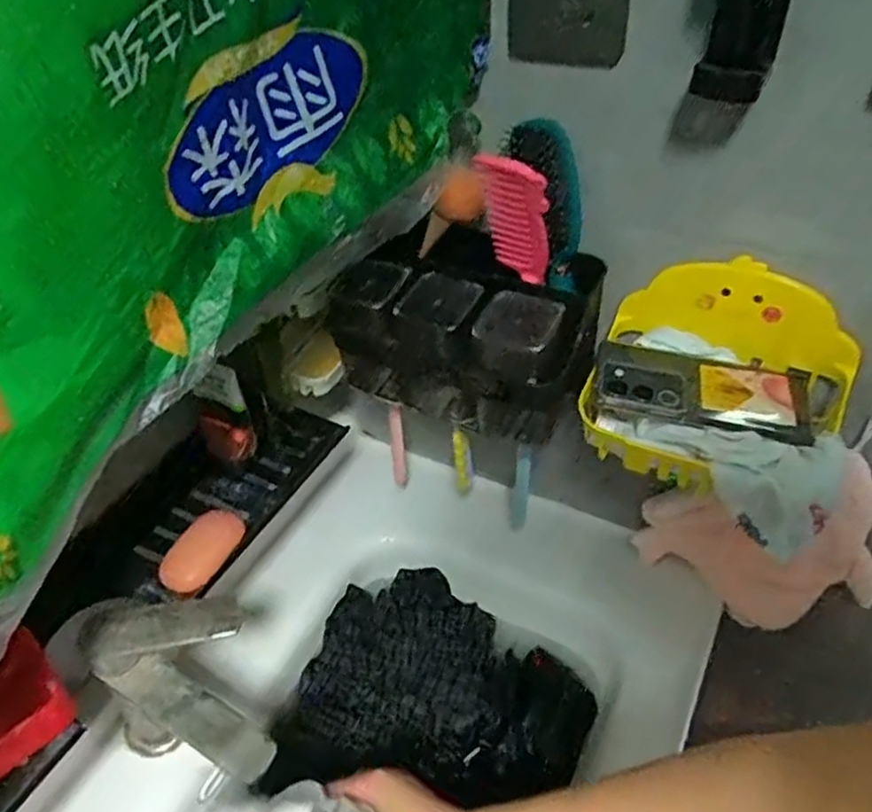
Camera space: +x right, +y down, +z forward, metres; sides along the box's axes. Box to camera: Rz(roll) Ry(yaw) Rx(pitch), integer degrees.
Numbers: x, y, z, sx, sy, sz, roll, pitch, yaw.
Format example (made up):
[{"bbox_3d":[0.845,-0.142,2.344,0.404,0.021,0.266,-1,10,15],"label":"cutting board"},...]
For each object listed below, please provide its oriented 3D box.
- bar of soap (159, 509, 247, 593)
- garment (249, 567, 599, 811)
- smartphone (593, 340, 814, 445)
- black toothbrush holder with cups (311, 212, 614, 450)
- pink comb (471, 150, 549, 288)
[{"bbox_3d":[-0.202,0.123,0.618,0.040,0.021,0.081,18,45,22],"label":"bar of soap"},{"bbox_3d":[0.002,0.291,0.708,0.284,0.071,0.248,15,44,19],"label":"garment"},{"bbox_3d":[0.208,-0.016,0.568,0.157,0.014,0.076,14,48,8],"label":"smartphone"},{"bbox_3d":[0.022,-0.063,0.617,0.223,0.138,0.088,15,44,19],"label":"black toothbrush holder with cups"},{"bbox_3d":[0.062,-0.141,0.543,0.054,0.125,0.012,19,67,23],"label":"pink comb"}]

